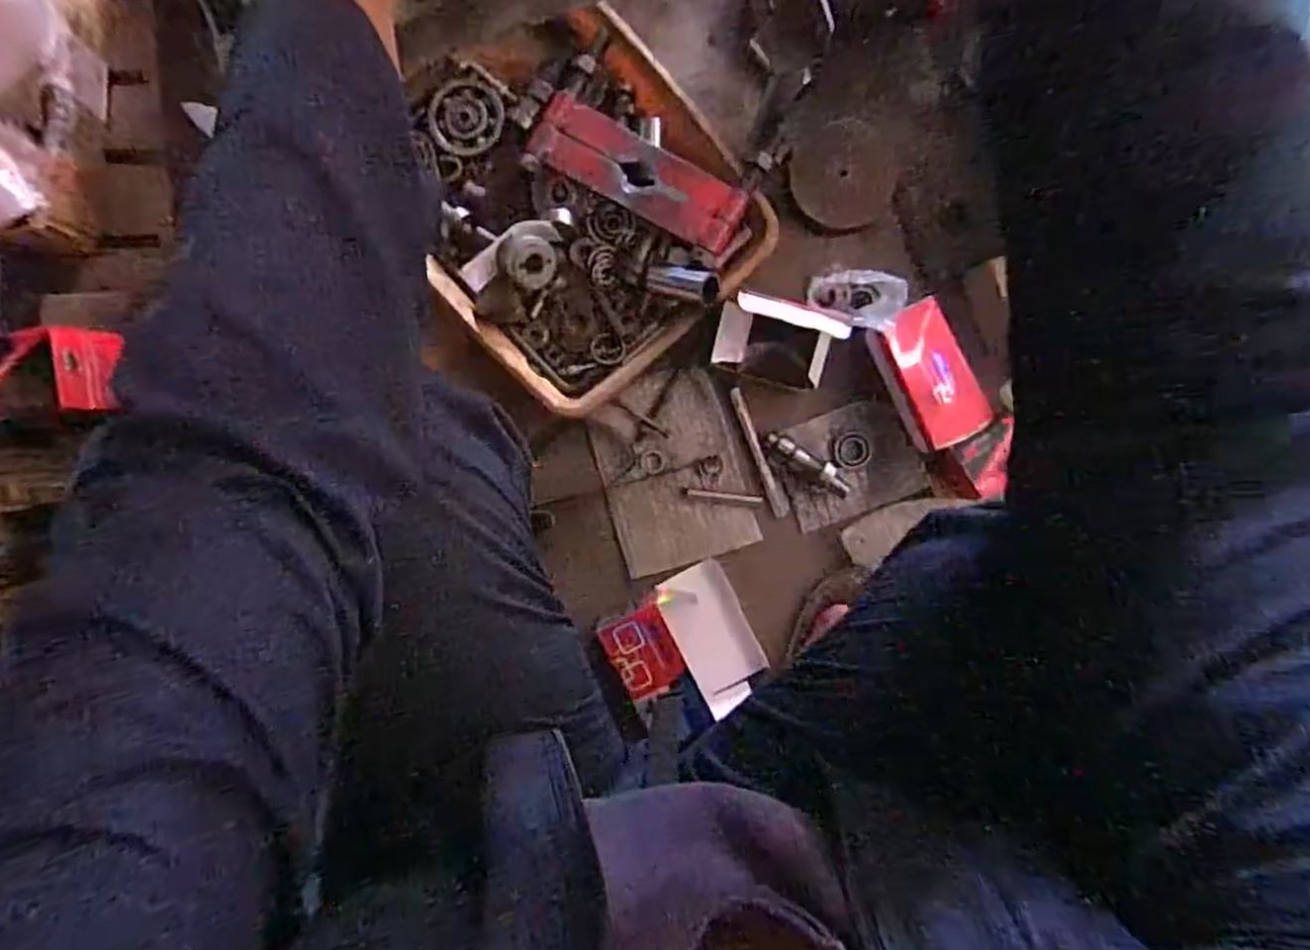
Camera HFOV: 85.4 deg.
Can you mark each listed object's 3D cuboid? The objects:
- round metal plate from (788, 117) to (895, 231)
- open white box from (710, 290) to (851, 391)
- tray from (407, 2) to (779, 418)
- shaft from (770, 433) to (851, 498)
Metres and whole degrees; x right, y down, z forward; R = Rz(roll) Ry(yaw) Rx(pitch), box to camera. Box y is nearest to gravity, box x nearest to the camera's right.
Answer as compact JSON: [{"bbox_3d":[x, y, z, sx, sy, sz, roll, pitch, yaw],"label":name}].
[{"bbox_3d":[0.176,-0.281,0.668,0.092,0.004,0.093,12,124,18],"label":"round metal plate"},{"bbox_3d":[0.105,-0.115,0.631,0.101,0.109,0.058,15,92,-2],"label":"open white box"},{"bbox_3d":[-0.078,-0.259,0.658,0.281,0.060,0.331,-40,93,1],"label":"tray"},{"bbox_3d":[0.151,-0.013,0.689,0.092,0.019,0.020,38,91,10],"label":"shaft"}]

